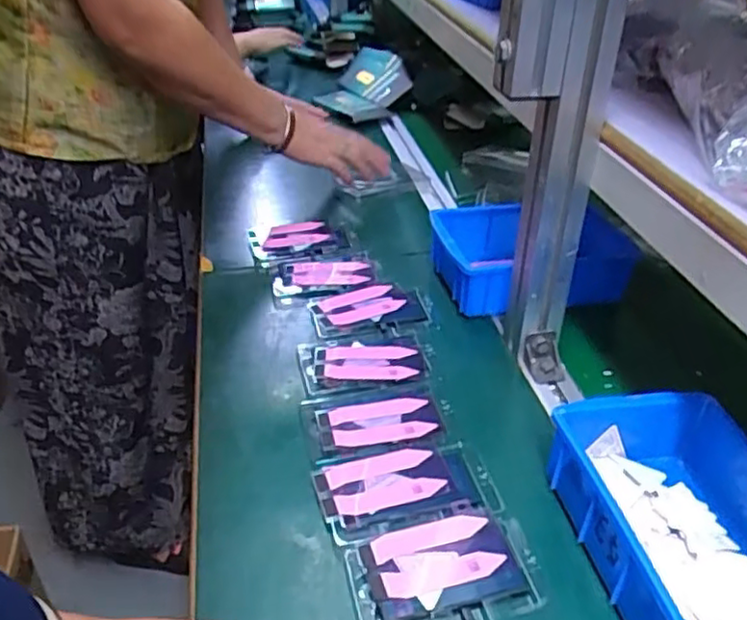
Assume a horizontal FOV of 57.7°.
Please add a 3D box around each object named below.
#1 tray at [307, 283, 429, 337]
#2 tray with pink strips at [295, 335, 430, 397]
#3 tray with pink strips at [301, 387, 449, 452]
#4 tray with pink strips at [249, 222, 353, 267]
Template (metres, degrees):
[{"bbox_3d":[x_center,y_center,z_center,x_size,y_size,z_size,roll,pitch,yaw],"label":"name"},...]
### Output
[{"bbox_3d":[-0.006,-0.002,0.710,0.114,0.004,0.071,-11,37,-14],"label":"tray"},{"bbox_3d":[-0.009,0.048,0.638,0.116,0.006,0.075,-6,36,-7],"label":"tray with pink strips"},{"bbox_3d":[0.001,0.091,0.575,0.114,0.005,0.064,-8,36,-10],"label":"tray with pink strips"},{"bbox_3d":[-0.089,-0.087,0.829,0.120,0.013,0.077,-7,36,-8],"label":"tray with pink strips"}]

